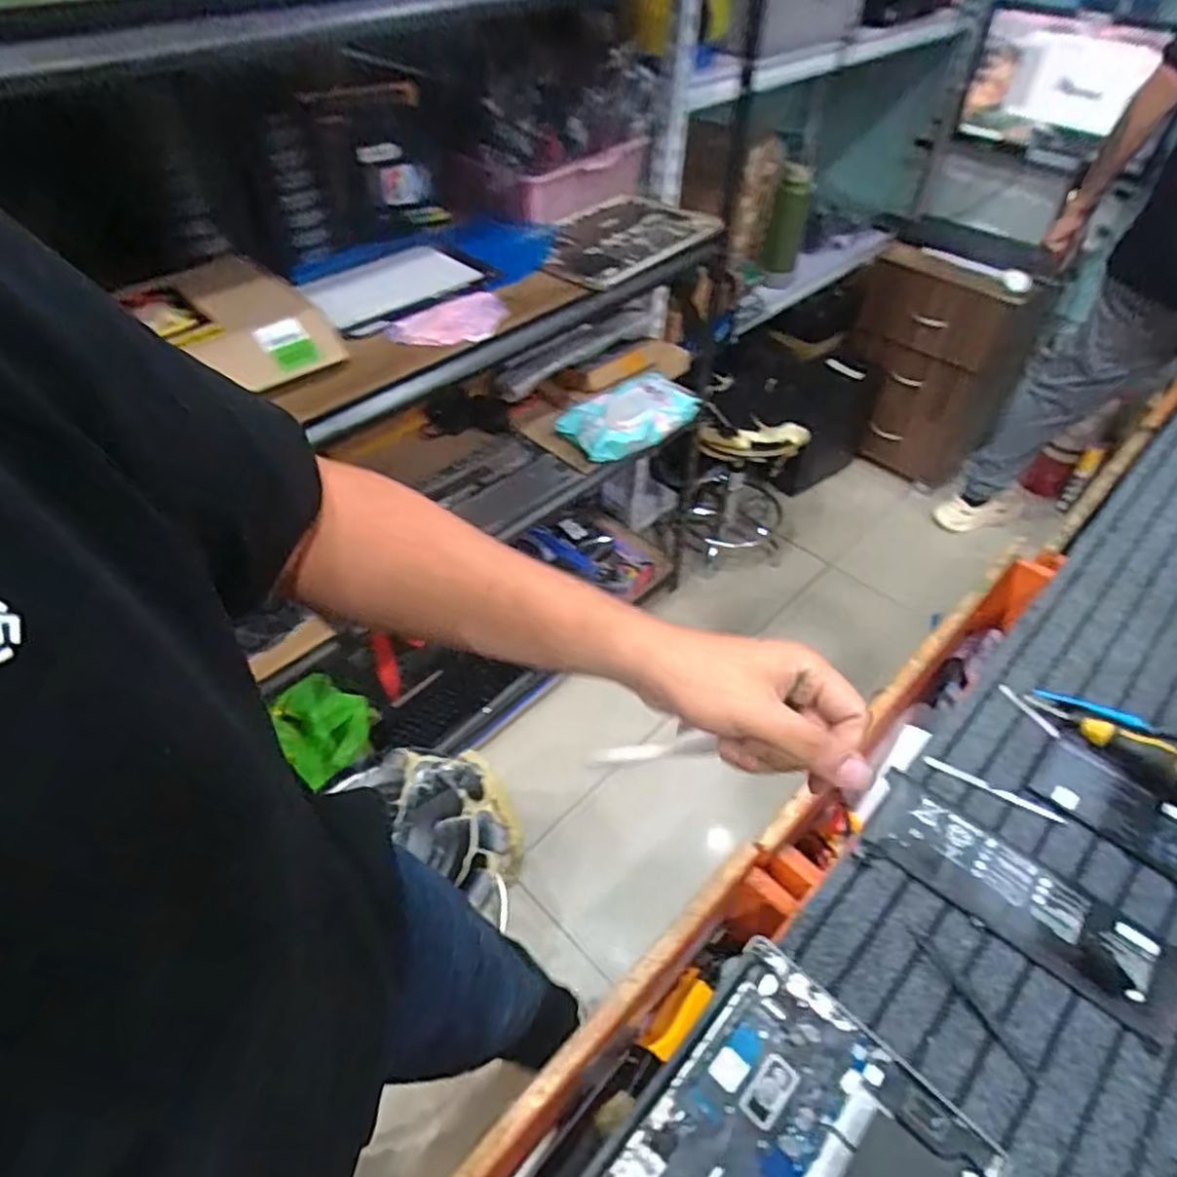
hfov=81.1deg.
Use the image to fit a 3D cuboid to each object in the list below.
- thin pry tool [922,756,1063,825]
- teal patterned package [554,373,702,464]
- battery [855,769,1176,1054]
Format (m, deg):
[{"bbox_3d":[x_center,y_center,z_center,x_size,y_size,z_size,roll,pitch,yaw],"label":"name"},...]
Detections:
[{"bbox_3d":[0.404,0.201,0.689,0.129,0.004,0.013,24,51,21],"label":"thin pry tool"},{"bbox_3d":[0.079,-0.350,1.371,0.265,0.063,0.163,-29,54,-25],"label":"teal patterned package"},{"bbox_3d":[0.380,0.274,0.617,0.251,0.006,0.092,32,55,26],"label":"battery"}]

